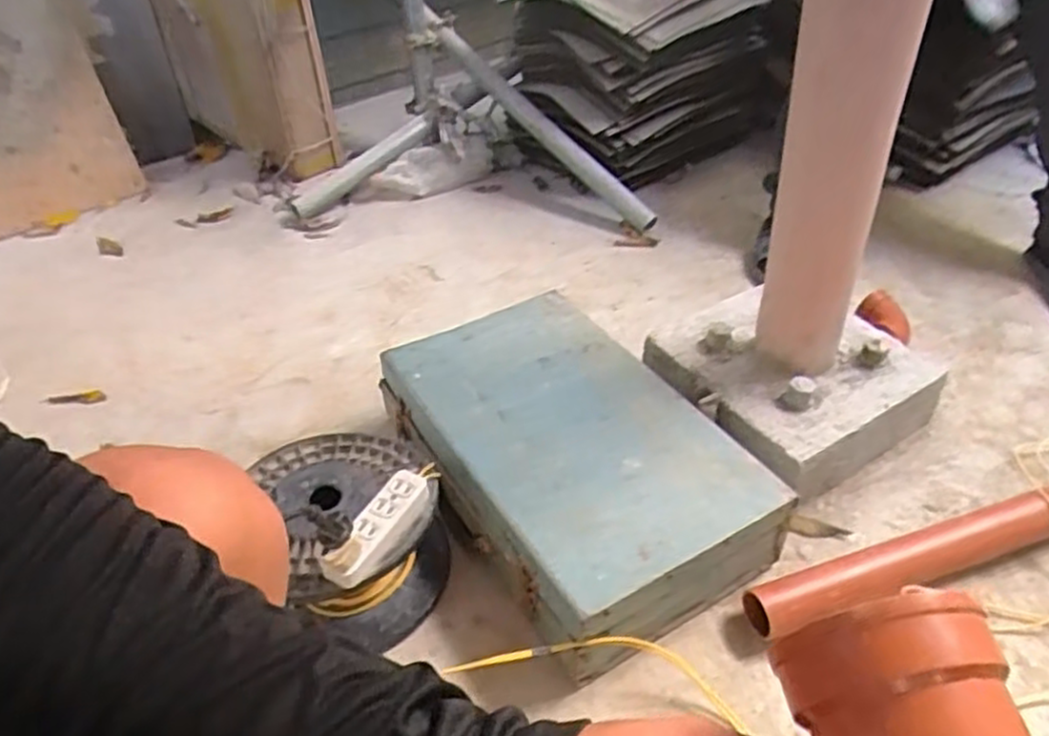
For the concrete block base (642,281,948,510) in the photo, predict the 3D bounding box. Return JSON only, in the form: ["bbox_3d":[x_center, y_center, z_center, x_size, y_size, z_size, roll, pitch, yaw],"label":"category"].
[{"bbox_3d":[0.363,0.021,1.047,0.319,0.124,0.312,-28,47,-28],"label":"concrete block base"}]

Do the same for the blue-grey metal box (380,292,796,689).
[{"bbox_3d":[0.047,0.112,0.954,0.312,0.121,0.506,-23,45,-23],"label":"blue-grey metal box"}]

